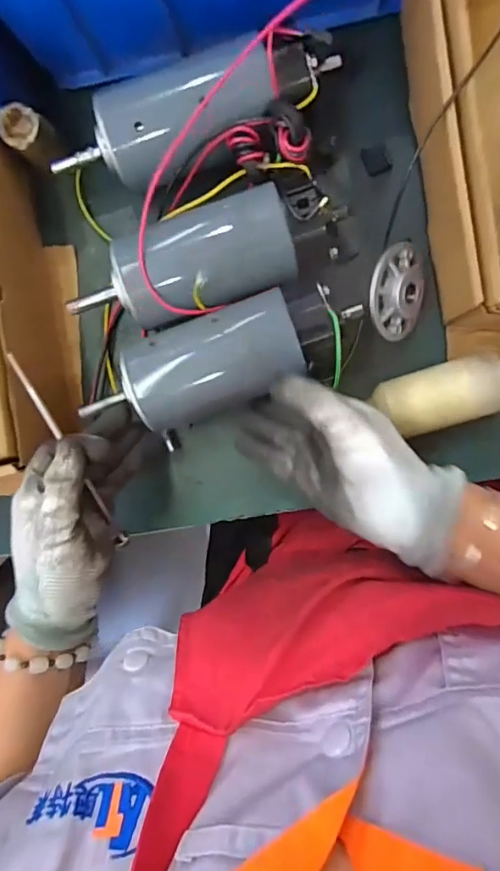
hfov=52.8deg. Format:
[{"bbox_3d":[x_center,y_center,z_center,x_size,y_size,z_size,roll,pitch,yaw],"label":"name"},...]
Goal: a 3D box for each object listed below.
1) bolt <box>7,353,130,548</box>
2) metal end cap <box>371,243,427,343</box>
[{"bbox_3d":[-0.124,0.015,0.354,0.007,0.014,0.160,-20,115,6],"label":"bolt"},{"bbox_3d":[0.116,-0.114,0.386,0.014,0.065,0.076,22,101,47],"label":"metal end cap"}]

